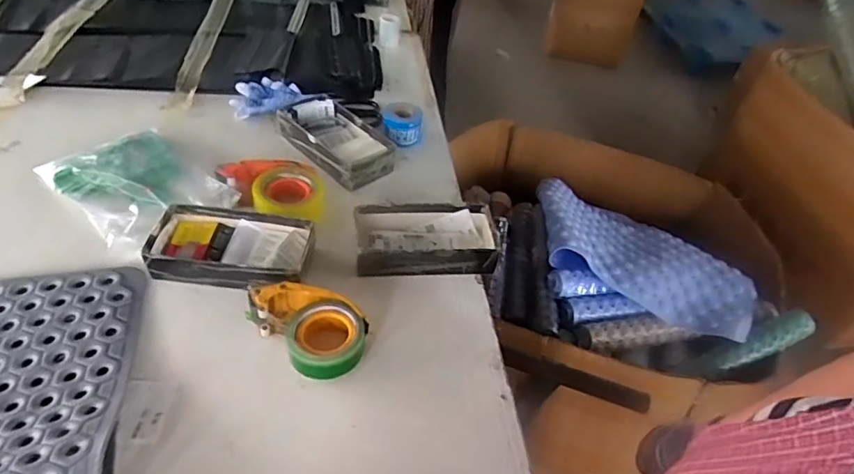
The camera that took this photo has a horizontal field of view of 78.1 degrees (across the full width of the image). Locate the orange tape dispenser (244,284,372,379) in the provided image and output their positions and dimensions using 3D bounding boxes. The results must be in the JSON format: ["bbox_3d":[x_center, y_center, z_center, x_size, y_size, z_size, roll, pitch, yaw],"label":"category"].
[{"bbox_3d":[-0.145,0.113,0.672,0.153,0.058,0.100,34,50,25],"label":"orange tape dispenser"}]

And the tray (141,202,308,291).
[{"bbox_3d":[-0.277,0.014,0.756,0.215,0.054,0.122,8,44,0],"label":"tray"}]

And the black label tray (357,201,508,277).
[{"bbox_3d":[0.001,0.007,0.824,0.212,0.061,0.116,1,44,-7],"label":"black label tray"}]

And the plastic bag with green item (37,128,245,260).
[{"bbox_3d":[-0.468,-0.086,0.853,0.287,0.030,0.194,35,50,26],"label":"plastic bag with green item"}]

